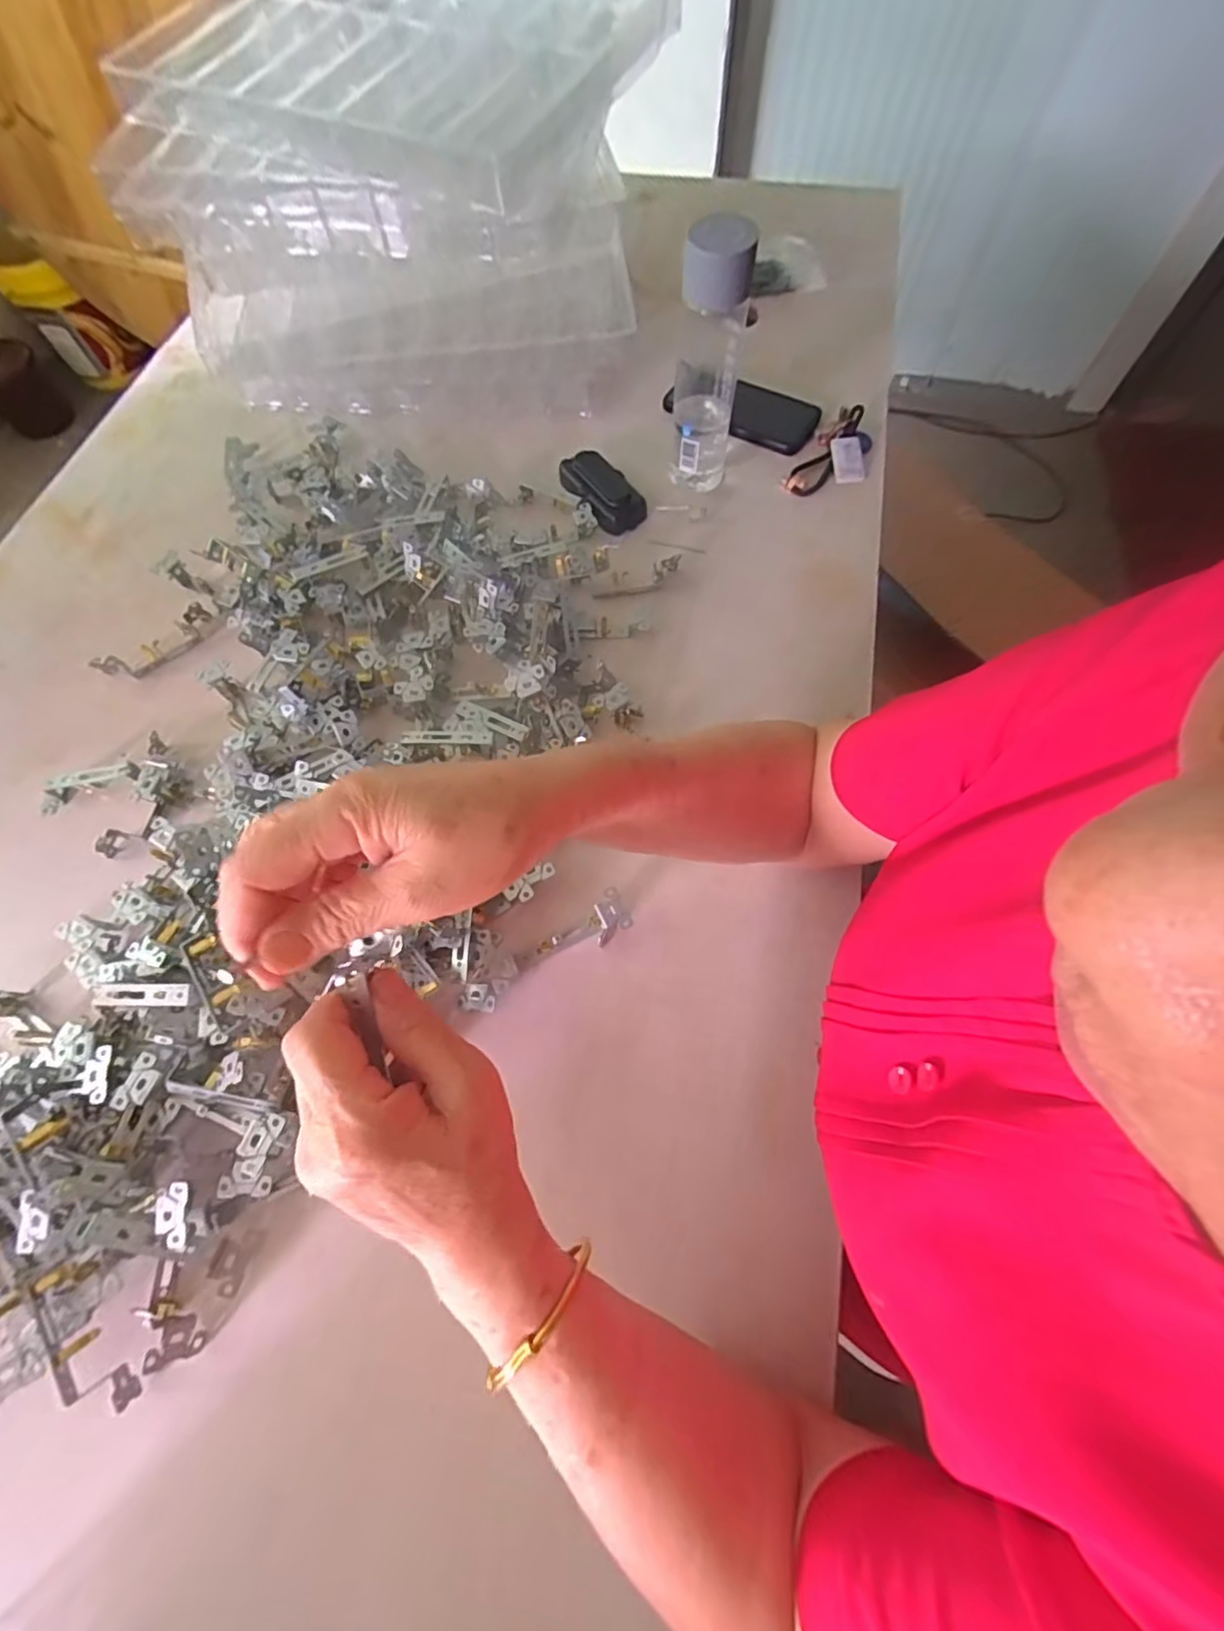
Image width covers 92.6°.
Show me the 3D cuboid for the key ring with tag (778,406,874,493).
[{"bbox_3d":[0.240,-0.380,0.617,0.065,0.015,0.133,34,72,16],"label":"key ring with tag"}]

